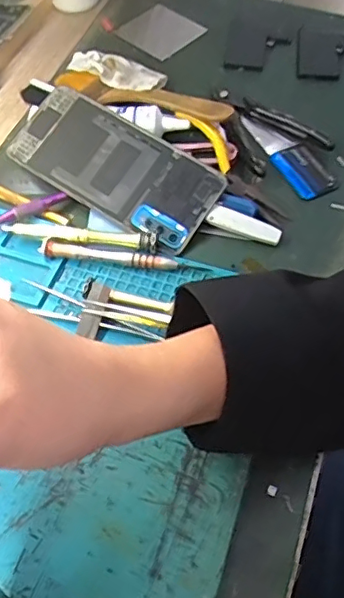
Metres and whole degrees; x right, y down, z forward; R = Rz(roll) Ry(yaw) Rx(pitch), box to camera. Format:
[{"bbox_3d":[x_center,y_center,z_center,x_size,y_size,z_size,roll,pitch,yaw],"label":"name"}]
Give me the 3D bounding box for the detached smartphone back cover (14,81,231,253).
[{"bbox_3d":[-0.043,-0.101,0.424,0.158,0.006,0.074,33,80,11],"label":"detached smartphone back cover"}]

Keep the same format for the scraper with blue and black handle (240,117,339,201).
[{"bbox_3d":[0.093,-0.119,0.461,0.035,0.010,0.105,-24,60,-16],"label":"scraper with blue and black handle"}]

